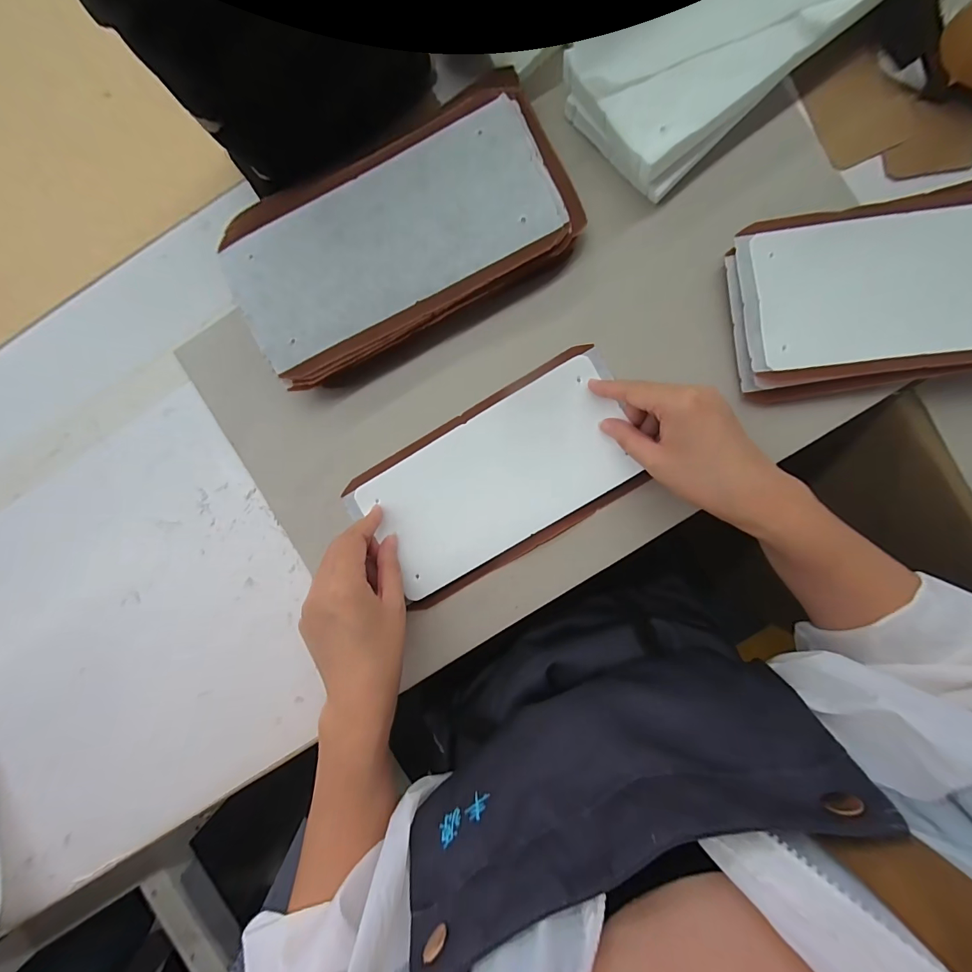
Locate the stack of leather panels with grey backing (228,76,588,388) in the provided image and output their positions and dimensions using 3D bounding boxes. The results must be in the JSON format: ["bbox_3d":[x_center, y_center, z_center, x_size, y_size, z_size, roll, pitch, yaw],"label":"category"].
[{"bbox_3d":[-0.073,-0.205,0.333,0.269,0.036,0.158,-28,91,3],"label":"stack of leather panels with grey backing"}]

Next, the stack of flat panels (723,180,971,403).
[{"bbox_3d":[0.342,-0.159,0.321,0.285,0.024,0.145,-10,92,3],"label":"stack of flat panels"}]

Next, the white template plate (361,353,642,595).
[{"bbox_3d":[0.011,-0.007,0.350,0.220,0.011,0.110,-30,87,2],"label":"white template plate"}]

